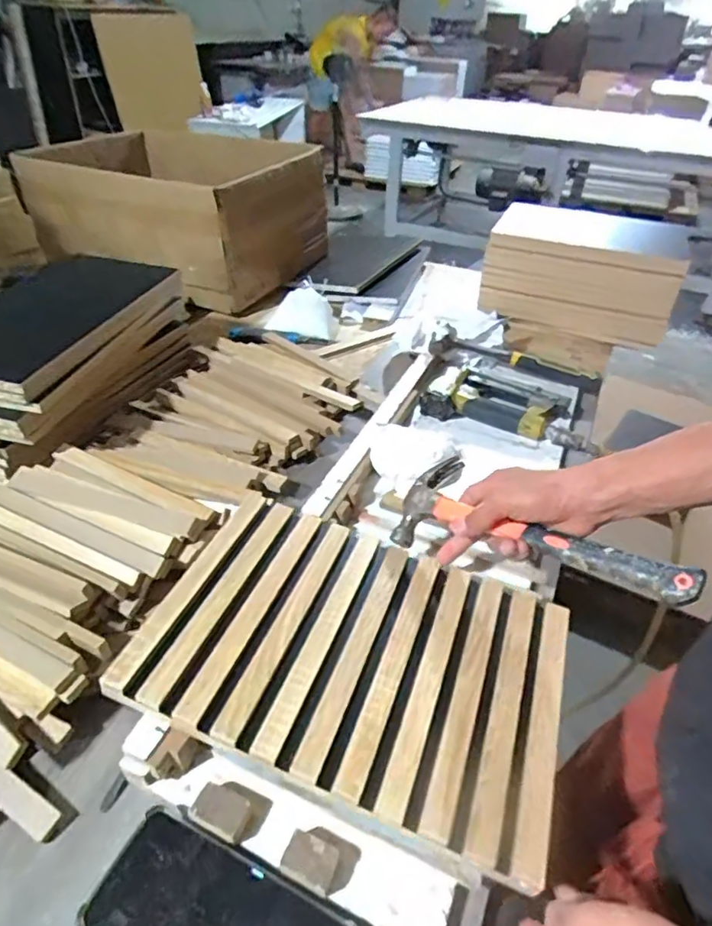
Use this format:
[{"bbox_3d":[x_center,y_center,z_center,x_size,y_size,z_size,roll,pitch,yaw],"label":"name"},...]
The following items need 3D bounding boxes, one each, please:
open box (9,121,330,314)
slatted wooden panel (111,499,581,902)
[{"bbox_3d":[-0.369,-0.533,1.206,0.499,0.219,0.391,27,45,27],"label":"open box"},{"bbox_3d":[0.003,0.146,0.475,0.330,0.019,0.239,15,41,16],"label":"slatted wooden panel"}]

